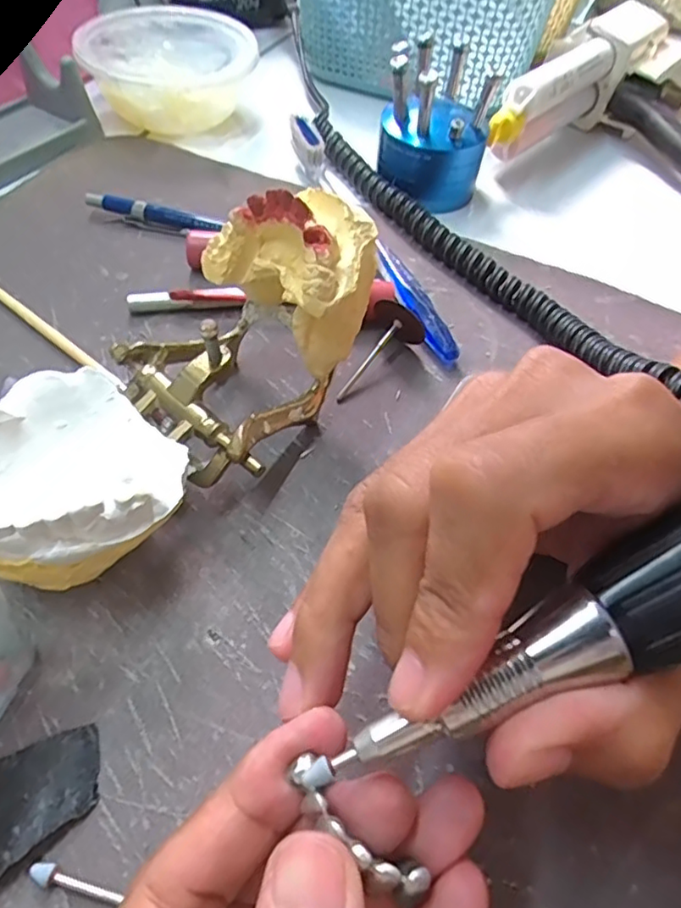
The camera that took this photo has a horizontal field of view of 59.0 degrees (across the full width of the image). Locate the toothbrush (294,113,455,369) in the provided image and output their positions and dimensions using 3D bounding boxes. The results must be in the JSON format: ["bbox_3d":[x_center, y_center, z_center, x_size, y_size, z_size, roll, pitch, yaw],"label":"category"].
[{"bbox_3d":[0.012,-0.113,0.301,0.015,0.025,0.180,-17,57,-16],"label":"toothbrush"}]

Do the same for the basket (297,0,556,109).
[{"bbox_3d":[0.057,-0.307,0.407,0.159,0.077,0.123,16,54,8],"label":"basket"}]

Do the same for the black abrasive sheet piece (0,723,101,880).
[{"bbox_3d":[-0.077,0.089,0.157,0.029,0.006,0.027,-17,57,-16],"label":"black abrasive sheet piece"}]

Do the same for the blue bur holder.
[{"bbox_3d":[0.052,-0.179,0.324,0.057,0.061,0.057,15,54,7],"label":"blue bur holder"}]

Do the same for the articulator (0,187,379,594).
[{"bbox_3d":[-0.055,-0.023,0.197,0.065,0.077,0.142,32,58,18],"label":"articulator"}]

